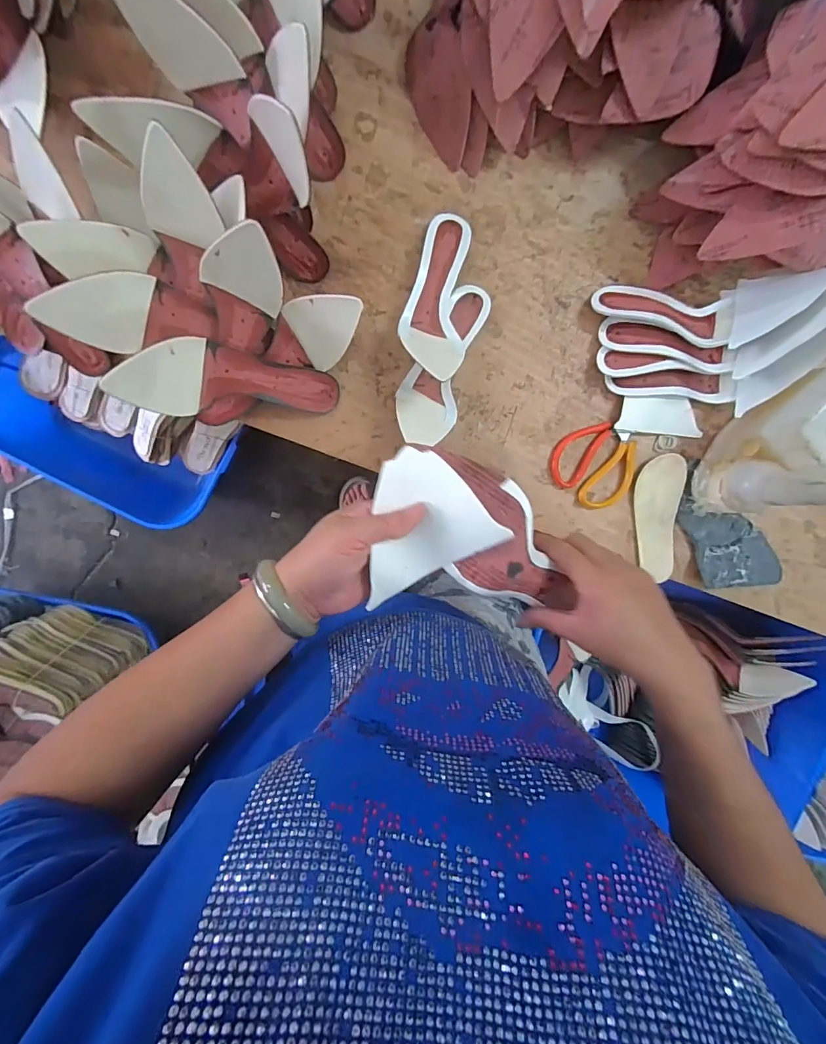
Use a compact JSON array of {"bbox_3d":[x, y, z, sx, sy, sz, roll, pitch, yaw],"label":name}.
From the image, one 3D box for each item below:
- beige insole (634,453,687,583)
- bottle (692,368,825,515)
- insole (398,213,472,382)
[{"bbox_3d":[0.350,-0.002,0.641,0.065,0.020,0.184,-2,99,-1],"label":"beige insole"},{"bbox_3d":[0.472,-0.096,0.560,0.195,0.157,0.111,-35,98,4],"label":"bottle"},{"bbox_3d":[0.029,-0.273,0.555,0.081,0.057,0.237,7,78,-2],"label":"insole"}]

